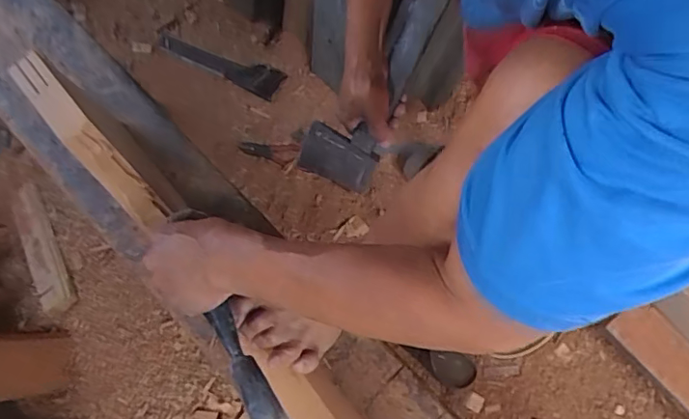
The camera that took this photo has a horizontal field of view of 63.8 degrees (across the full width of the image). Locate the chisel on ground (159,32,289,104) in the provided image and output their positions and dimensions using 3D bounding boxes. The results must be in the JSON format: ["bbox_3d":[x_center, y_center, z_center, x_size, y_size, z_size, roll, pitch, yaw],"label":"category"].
[{"bbox_3d":[-0.357,-0.424,1.597,0.388,0.034,0.082,26,75,8],"label":"chisel on ground"}]

